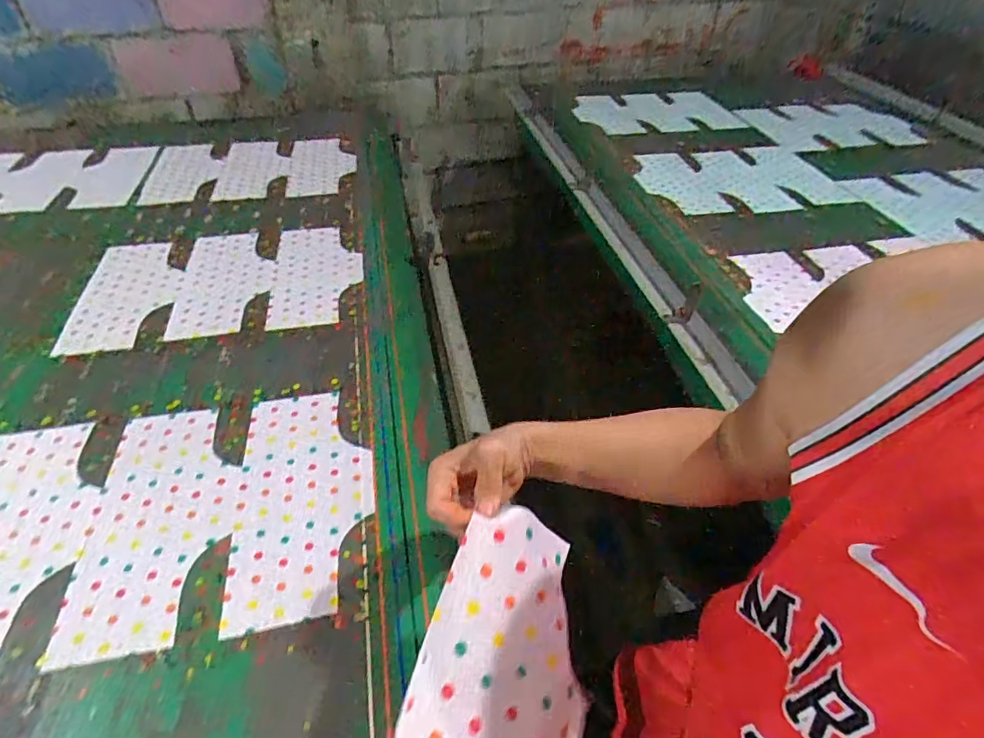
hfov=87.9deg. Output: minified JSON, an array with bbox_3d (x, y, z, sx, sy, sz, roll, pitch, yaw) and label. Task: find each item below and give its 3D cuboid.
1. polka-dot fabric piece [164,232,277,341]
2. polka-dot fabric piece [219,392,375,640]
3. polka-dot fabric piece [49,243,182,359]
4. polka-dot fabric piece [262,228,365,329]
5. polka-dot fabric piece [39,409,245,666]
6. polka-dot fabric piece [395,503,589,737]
[{"bbox_3d":[-0.502,-0.174,0.973,0.161,0.009,0.319,-6,45,-13],"label":"polka-dot fabric piece"},{"bbox_3d":[-0.240,0.153,0.654,0.163,0.004,0.319,-8,46,-10],"label":"polka-dot fabric piece"},{"bbox_3d":[-0.663,-0.147,0.940,0.163,0.007,0.317,-9,46,-11],"label":"polka-dot fabric piece"},{"bbox_3d":[-0.338,-0.192,0.995,0.167,0.009,0.323,-7,46,-9],"label":"polka-dot fabric piece"},{"bbox_3d":[-0.403,0.175,0.630,0.161,0.005,0.319,-8,46,-10],"label":"polka-dot fabric piece"},{"bbox_3d":[0.005,0.270,0.371,0.157,0.040,0.312,36,50,-20],"label":"polka-dot fabric piece"}]

